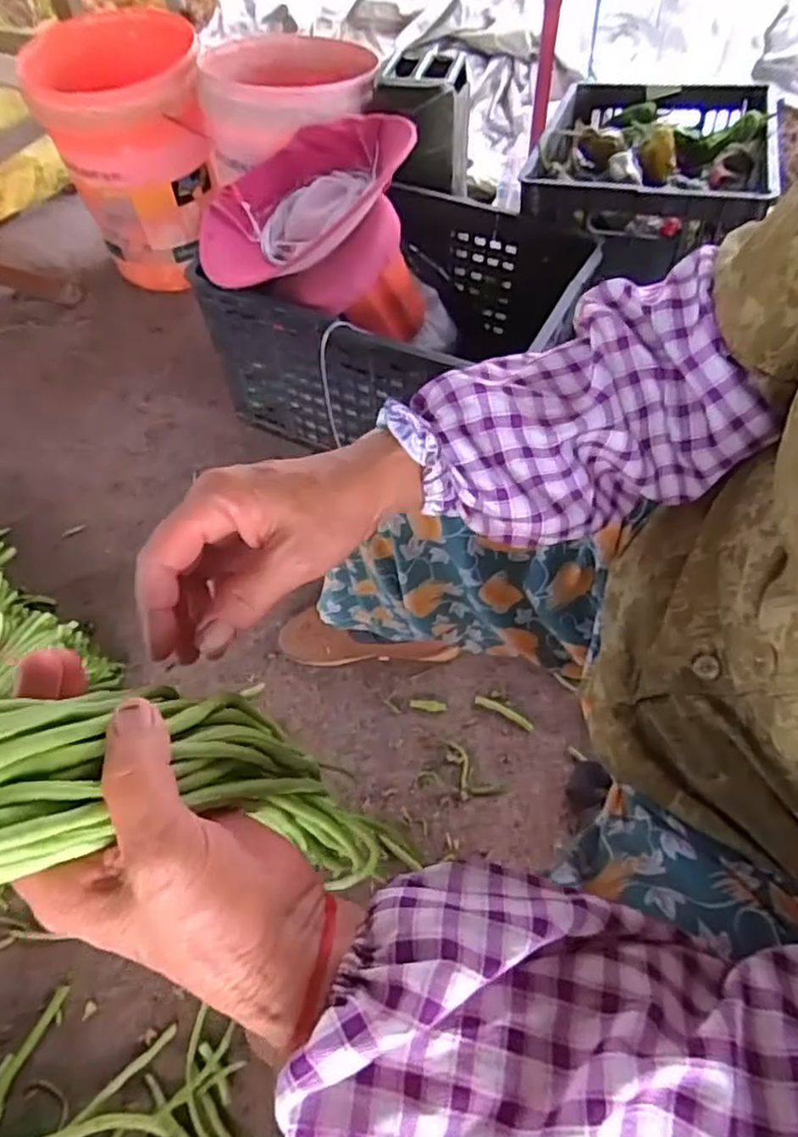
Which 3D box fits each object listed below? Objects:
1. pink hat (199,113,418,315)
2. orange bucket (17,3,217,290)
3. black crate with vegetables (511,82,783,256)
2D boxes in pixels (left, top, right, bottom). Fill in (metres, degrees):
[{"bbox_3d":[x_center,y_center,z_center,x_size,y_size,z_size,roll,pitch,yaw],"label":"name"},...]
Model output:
[{"bbox_3d":[-0.118,-0.517,0.922,0.266,0.121,0.334,19,59,16],"label":"pink hat"},{"bbox_3d":[-0.492,-0.781,1.256,0.267,0.349,0.313,-15,56,-7],"label":"orange bucket"},{"bbox_3d":[0.416,-0.685,1.086,0.340,0.096,0.513,15,56,13],"label":"black crate with vegetables"}]

